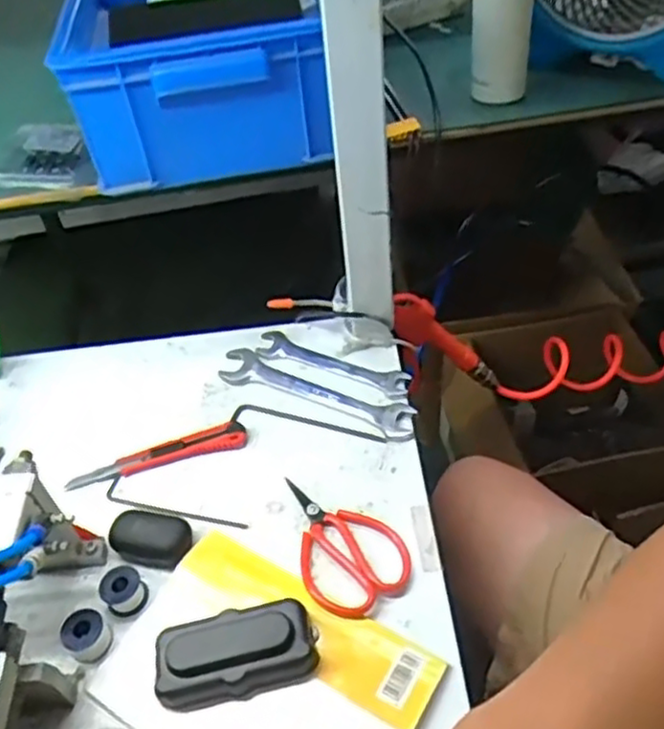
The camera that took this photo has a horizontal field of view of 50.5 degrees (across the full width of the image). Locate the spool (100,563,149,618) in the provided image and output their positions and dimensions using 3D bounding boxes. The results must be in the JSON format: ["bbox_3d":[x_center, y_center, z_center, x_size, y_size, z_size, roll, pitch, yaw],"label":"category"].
[{"bbox_3d":[-0.153,0.166,0.516,0.029,0.018,0.030,-33,51,-23],"label":"spool"}]

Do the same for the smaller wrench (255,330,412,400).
[{"bbox_3d":[0.000,0.000,0.665,0.155,0.006,0.031,17,50,22],"label":"smaller wrench"}]

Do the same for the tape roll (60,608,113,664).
[{"bbox_3d":[-0.174,0.191,0.498,0.029,0.020,0.029,-3,46,3],"label":"tape roll"}]

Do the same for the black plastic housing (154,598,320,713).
[{"bbox_3d":[-0.065,0.192,0.472,0.103,0.027,0.051,-10,46,-3],"label":"black plastic housing"}]

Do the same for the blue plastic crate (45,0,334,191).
[{"bbox_3d":[-0.134,-0.316,0.695,0.206,0.132,0.299,-10,46,-3],"label":"blue plastic crate"}]

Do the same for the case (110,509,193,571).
[{"bbox_3d":[-0.140,0.134,0.543,0.060,0.020,0.034,4,47,10],"label":"case"}]

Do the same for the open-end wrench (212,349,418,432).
[{"bbox_3d":[-0.017,0.022,0.645,0.193,0.007,0.037,16,50,21],"label":"open-end wrench"}]

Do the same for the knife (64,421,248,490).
[{"bbox_3d":[-0.150,0.077,0.608,0.153,0.009,0.024,-13,46,-6],"label":"knife"}]

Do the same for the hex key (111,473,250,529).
[{"bbox_3d":[-0.129,0.118,0.572,0.129,0.005,0.023,15,50,20],"label":"hex key"}]

